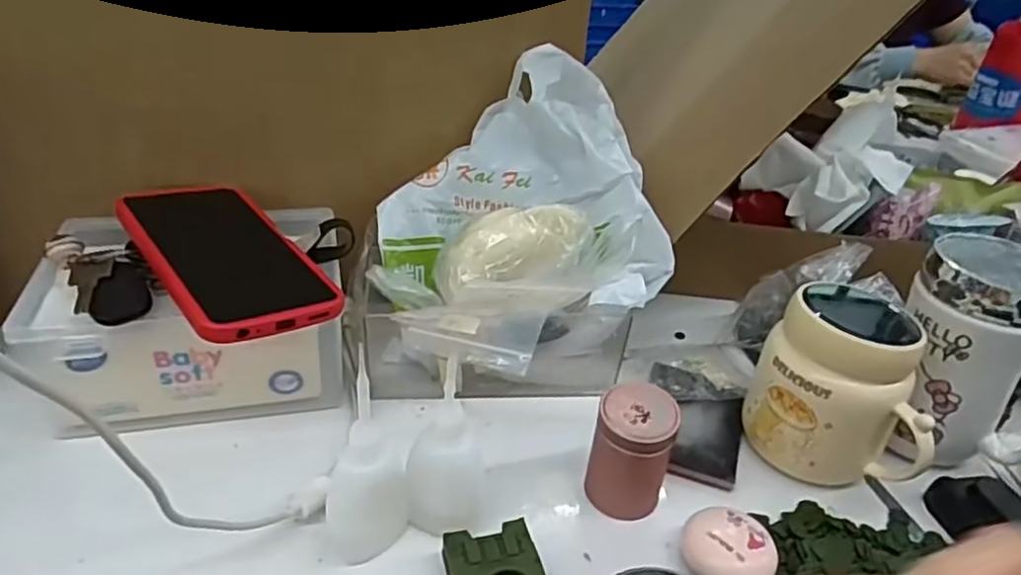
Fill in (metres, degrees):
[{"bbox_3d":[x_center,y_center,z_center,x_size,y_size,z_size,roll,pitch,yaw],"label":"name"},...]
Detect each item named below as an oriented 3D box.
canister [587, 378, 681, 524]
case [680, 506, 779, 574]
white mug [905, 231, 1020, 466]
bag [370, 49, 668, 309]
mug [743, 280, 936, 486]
[{"bbox_3d":[0.070,0.093,0.396,0.044,0.065,0.038,12,35,11],"label":"canister"},{"bbox_3d":[0.118,0.141,0.372,0.048,0.020,0.044,3,34,-2],"label":"case"},{"bbox_3d":[0.289,0.039,0.432,0.089,0.120,0.074,11,35,9],"label":"white mug"},{"bbox_3d":[0.008,-0.067,0.479,0.196,0.107,0.168,-5,33,-16],"label":"bag"},{"bbox_3d":[0.207,0.055,0.427,0.096,0.110,0.085,19,37,20],"label":"mug"}]

